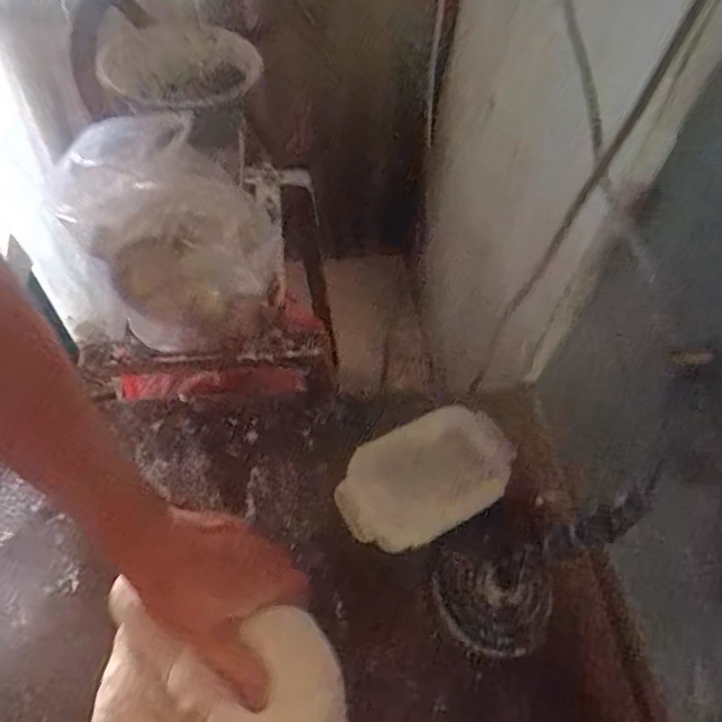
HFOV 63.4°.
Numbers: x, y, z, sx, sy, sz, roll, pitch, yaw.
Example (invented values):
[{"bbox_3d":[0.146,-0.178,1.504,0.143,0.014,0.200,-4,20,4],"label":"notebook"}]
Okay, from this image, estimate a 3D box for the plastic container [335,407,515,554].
[{"bbox_3d":[0.055,0.108,0.520,0.159,0.048,0.099,-22,60,-18],"label":"plastic container"}]

